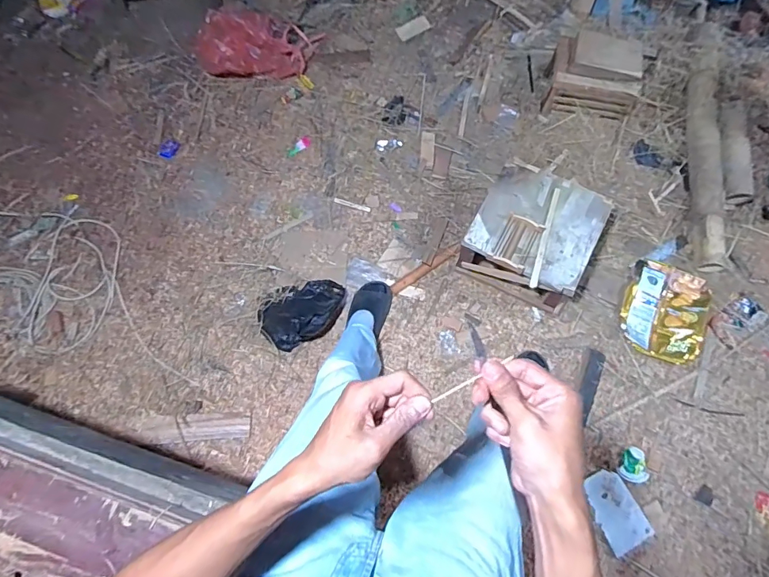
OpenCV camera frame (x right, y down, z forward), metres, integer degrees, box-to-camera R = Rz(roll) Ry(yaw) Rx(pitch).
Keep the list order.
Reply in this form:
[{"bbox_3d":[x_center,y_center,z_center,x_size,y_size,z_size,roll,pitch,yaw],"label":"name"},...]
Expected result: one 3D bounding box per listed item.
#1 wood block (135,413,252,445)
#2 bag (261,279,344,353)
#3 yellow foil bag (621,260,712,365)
[{"bbox_3d":[-0.470,0.348,1.132,0.259,0.019,0.067,0,73,-13],"label":"wood block"},{"bbox_3d":[-0.226,0.056,1.251,0.240,0.119,0.171,-23,70,-8],"label":"bag"},{"bbox_3d":[0.812,0.063,1.311,0.223,0.025,0.282,20,75,7],"label":"yellow foil bag"}]

